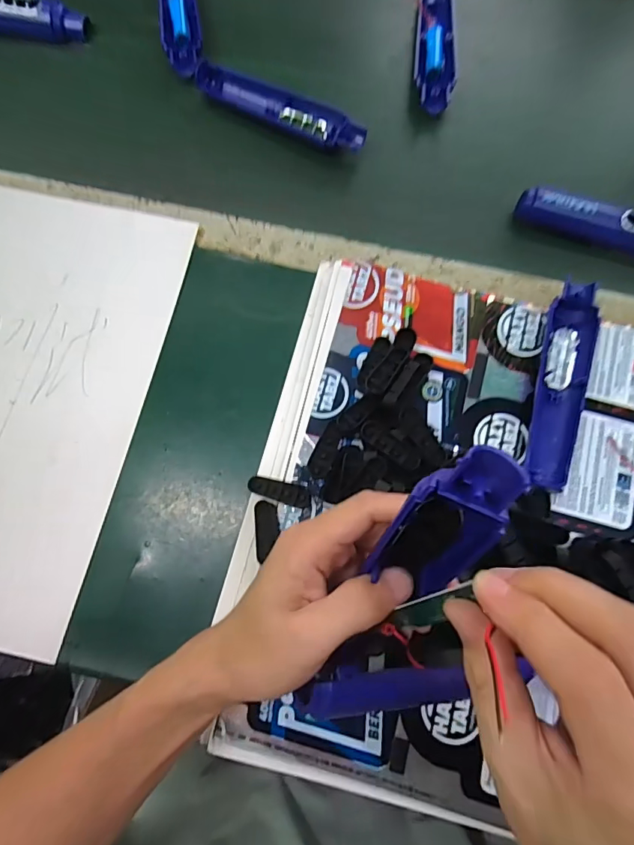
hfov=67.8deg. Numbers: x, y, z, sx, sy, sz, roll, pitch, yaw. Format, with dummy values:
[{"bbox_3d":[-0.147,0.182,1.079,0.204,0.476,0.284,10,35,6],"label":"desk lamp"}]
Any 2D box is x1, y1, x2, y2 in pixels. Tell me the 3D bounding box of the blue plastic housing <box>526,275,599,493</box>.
[{"bbox_3d":[0.190,-0.030,0.368,0.040,0.023,0.167,12,76,3],"label":"blue plastic housing"}]

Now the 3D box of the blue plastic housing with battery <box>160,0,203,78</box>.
[{"bbox_3d":[-0.142,-0.429,0.482,0.039,0.021,0.171,-9,76,-2],"label":"blue plastic housing with battery"}]

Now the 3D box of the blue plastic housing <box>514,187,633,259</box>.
[{"bbox_3d":[0.265,-0.171,0.412,0.172,0.019,0.029,17,76,5],"label":"blue plastic housing"}]

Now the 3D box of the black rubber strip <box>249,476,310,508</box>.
[{"bbox_3d":[-0.028,0.052,0.357,0.048,0.004,0.015,12,76,8],"label":"black rubber strip"}]

